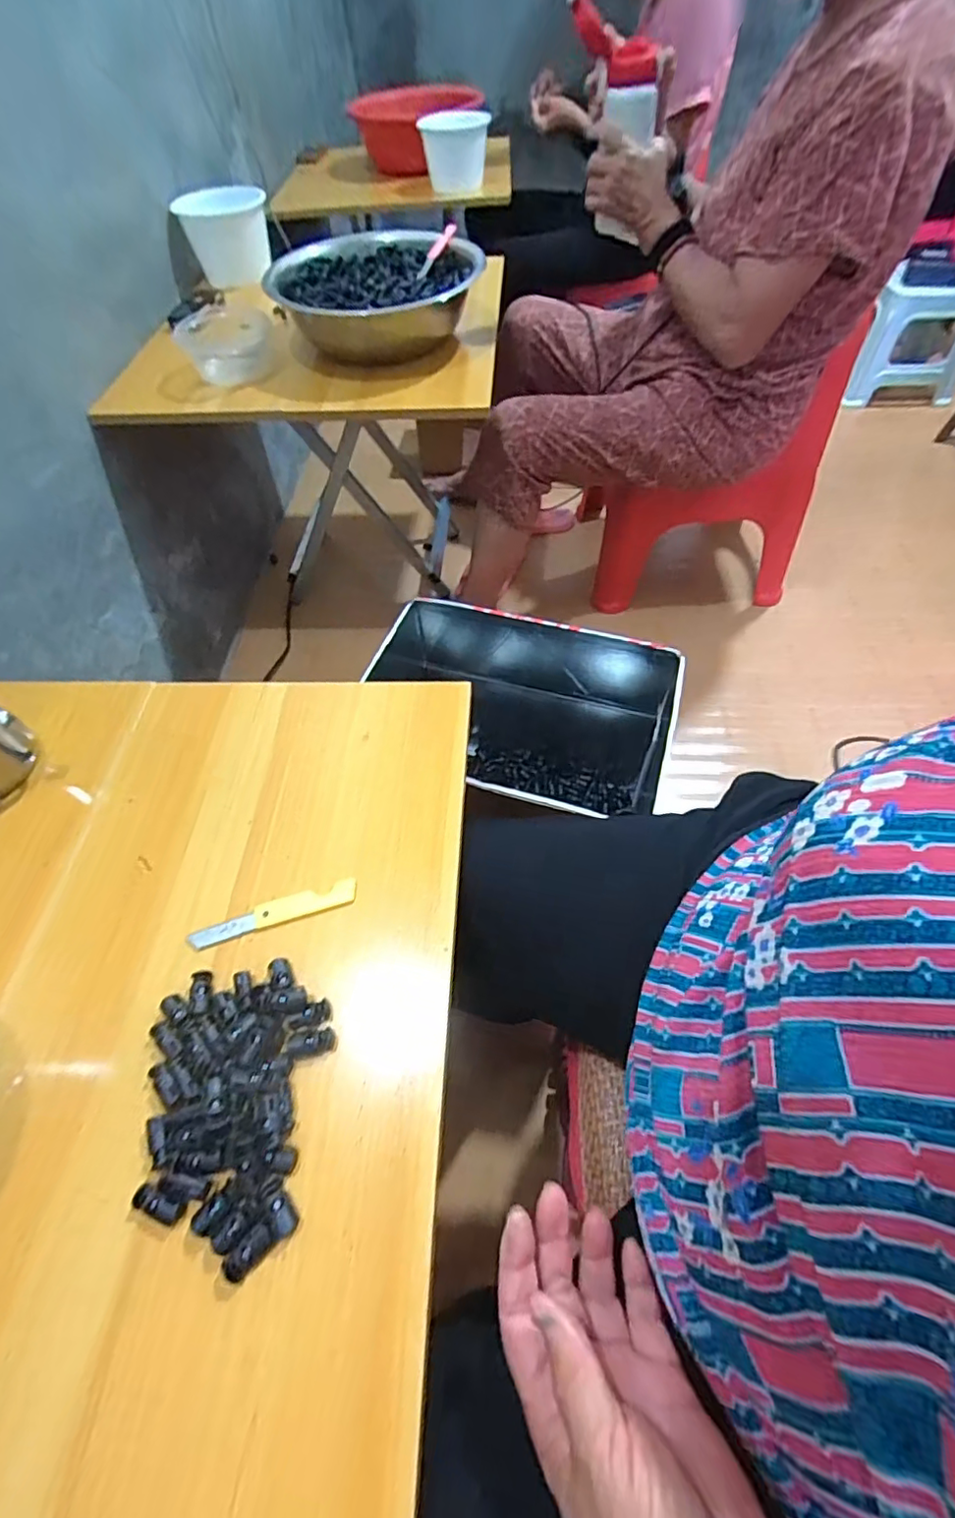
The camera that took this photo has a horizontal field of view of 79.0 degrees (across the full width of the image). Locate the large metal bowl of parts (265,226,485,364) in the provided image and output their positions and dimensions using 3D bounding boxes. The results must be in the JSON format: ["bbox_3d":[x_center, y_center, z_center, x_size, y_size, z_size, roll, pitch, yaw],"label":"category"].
[{"bbox_3d":[-0.147,-0.708,0.898,0.293,0.110,0.270,-2,59,4],"label":"large metal bowl of parts"}]

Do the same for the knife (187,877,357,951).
[{"bbox_3d":[-0.145,0.109,0.412,0.117,0.004,0.020,-16,58,-8],"label":"knife"}]

